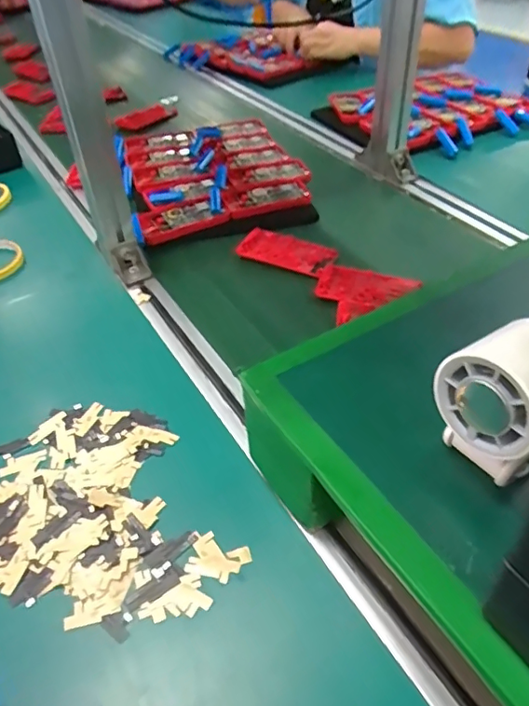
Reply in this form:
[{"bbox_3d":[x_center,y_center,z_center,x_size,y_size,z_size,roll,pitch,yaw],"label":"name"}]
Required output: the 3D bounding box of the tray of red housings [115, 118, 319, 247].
[{"bbox_3d":[-0.084,-0.278,0.834,0.257,0.027,0.331,-14,45,-11],"label":"tray of red housings"}]

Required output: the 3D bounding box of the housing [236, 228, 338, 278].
[{"bbox_3d":[0.029,-0.129,0.690,0.116,0.016,0.061,17,47,20],"label":"housing"}]

